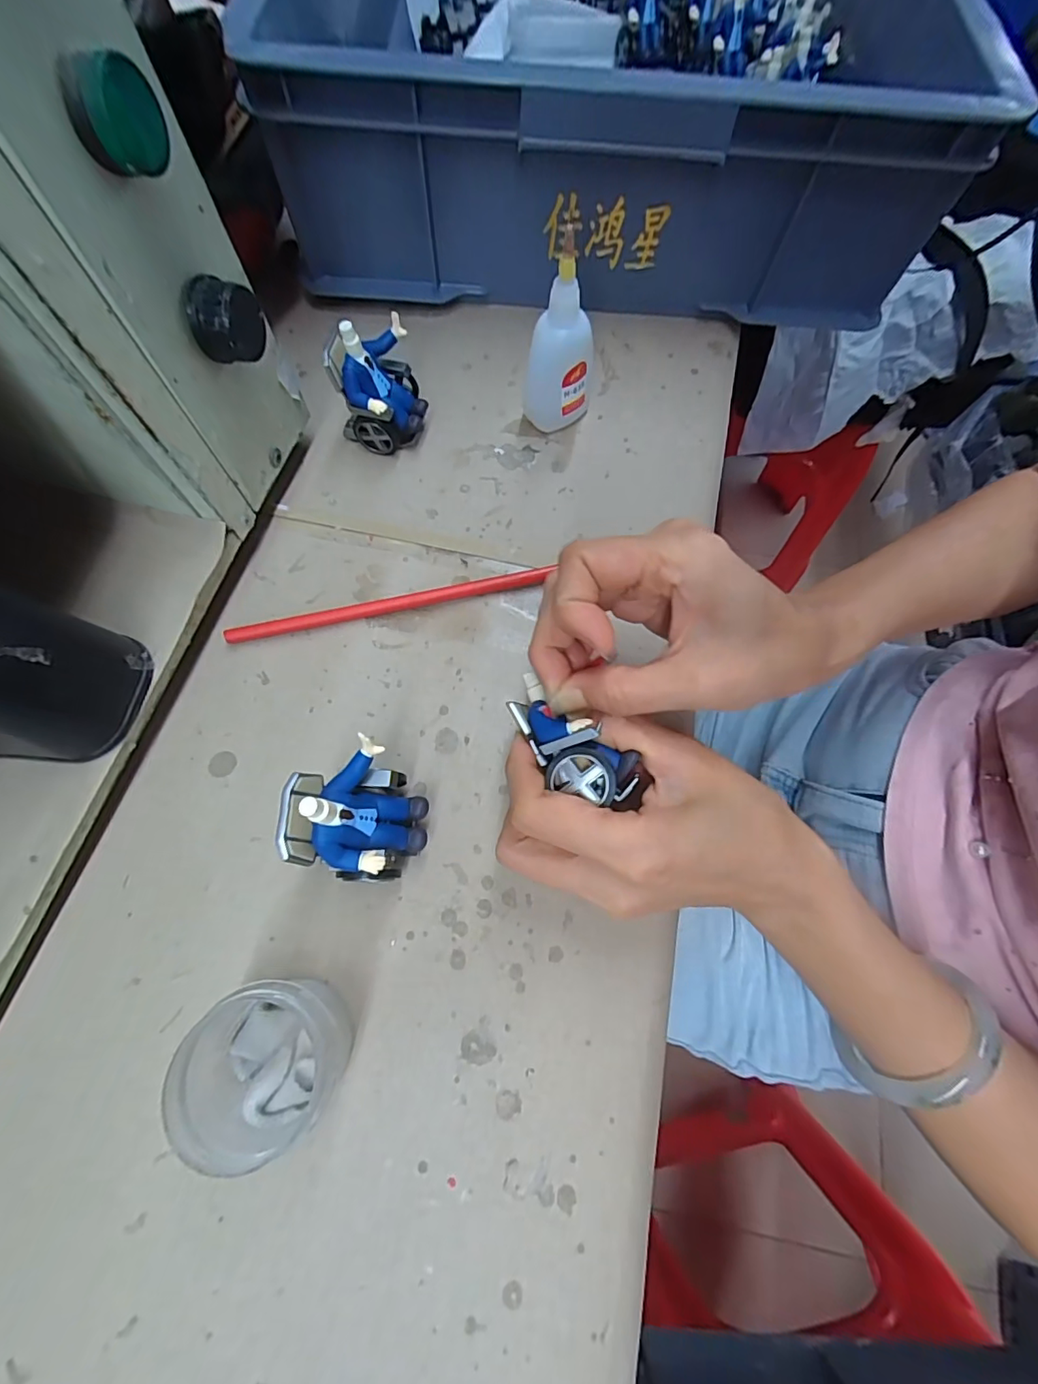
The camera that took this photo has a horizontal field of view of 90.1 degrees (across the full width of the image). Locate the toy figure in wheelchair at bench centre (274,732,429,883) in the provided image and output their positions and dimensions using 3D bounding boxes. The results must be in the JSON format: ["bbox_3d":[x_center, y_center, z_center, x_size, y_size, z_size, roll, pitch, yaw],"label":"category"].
[{"bbox_3d":[-0.066,0.051,0.220,0.049,0.061,0.053,1,70,-1],"label":"toy figure in wheelchair at bench centre"}]

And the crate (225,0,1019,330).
[{"bbox_3d":[0.073,-0.464,0.377,0.391,0.118,0.419,5,70,0],"label":"crate"}]

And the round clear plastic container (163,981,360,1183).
[{"bbox_3d":[-0.091,0.137,0.195,0.052,0.048,0.053,1,70,-1],"label":"round clear plastic container"}]

